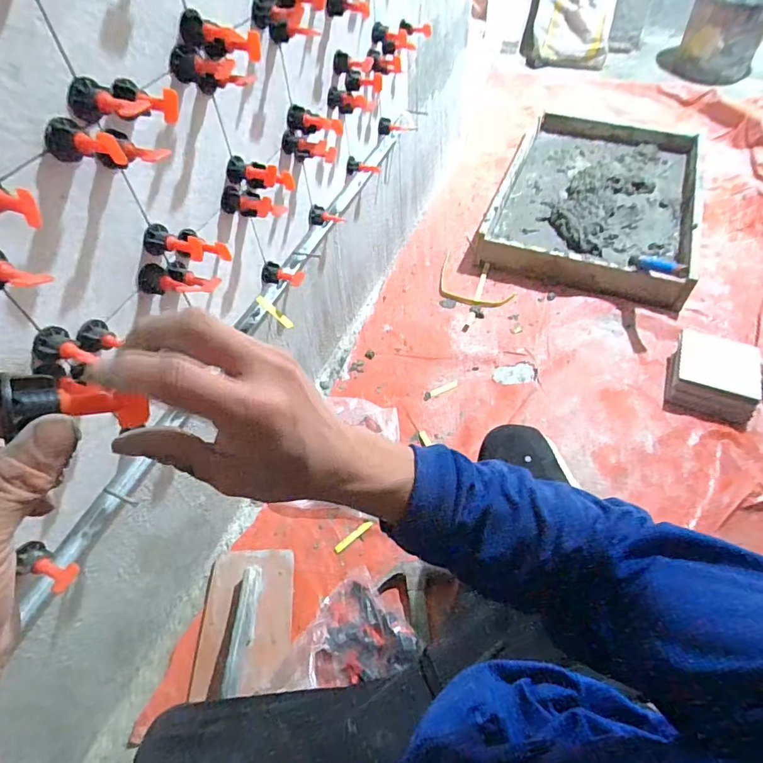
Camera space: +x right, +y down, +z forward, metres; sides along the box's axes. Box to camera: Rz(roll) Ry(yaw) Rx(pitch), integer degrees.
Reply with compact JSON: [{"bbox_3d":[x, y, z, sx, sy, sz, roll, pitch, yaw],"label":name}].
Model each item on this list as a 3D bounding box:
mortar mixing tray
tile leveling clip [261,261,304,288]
[{"bbox_3d":[0.618,-0.544,1.390,0.498,0.113,0.821,17,56,16],"label":"mortar mixing tray"},{"bbox_3d":[-0.143,-0.157,0.709,0.059,0.026,0.025,13,54,13],"label":"tile leveling clip"}]

